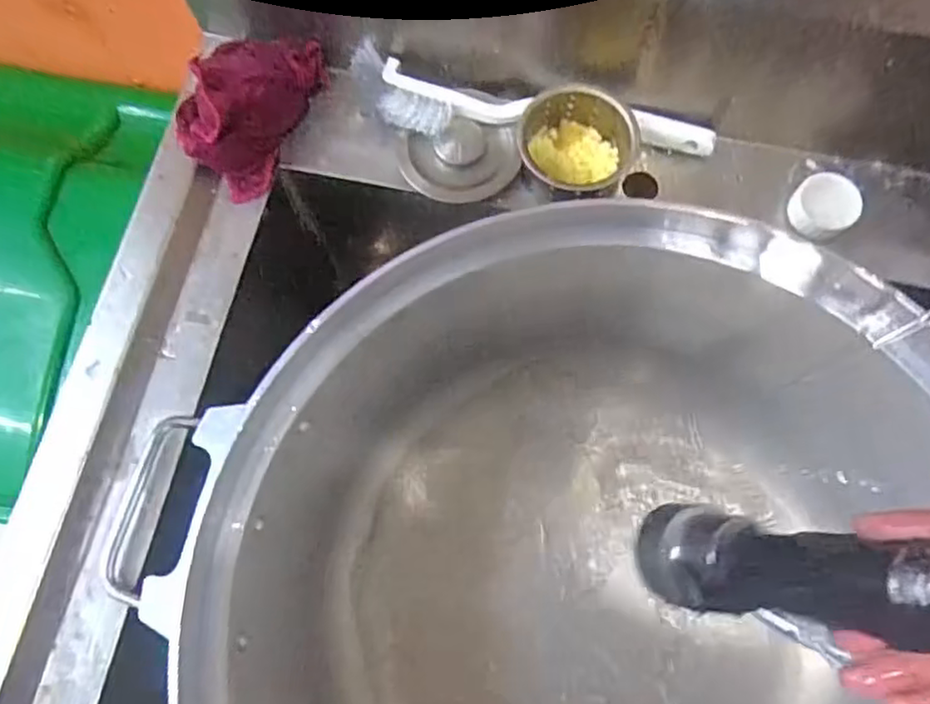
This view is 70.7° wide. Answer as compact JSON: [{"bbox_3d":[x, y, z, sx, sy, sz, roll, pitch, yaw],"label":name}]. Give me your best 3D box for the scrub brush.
[{"bbox_3d":[0.044,-0.160,0.442,0.246,0.029,0.046,11,74,4],"label":"scrub brush"}]

